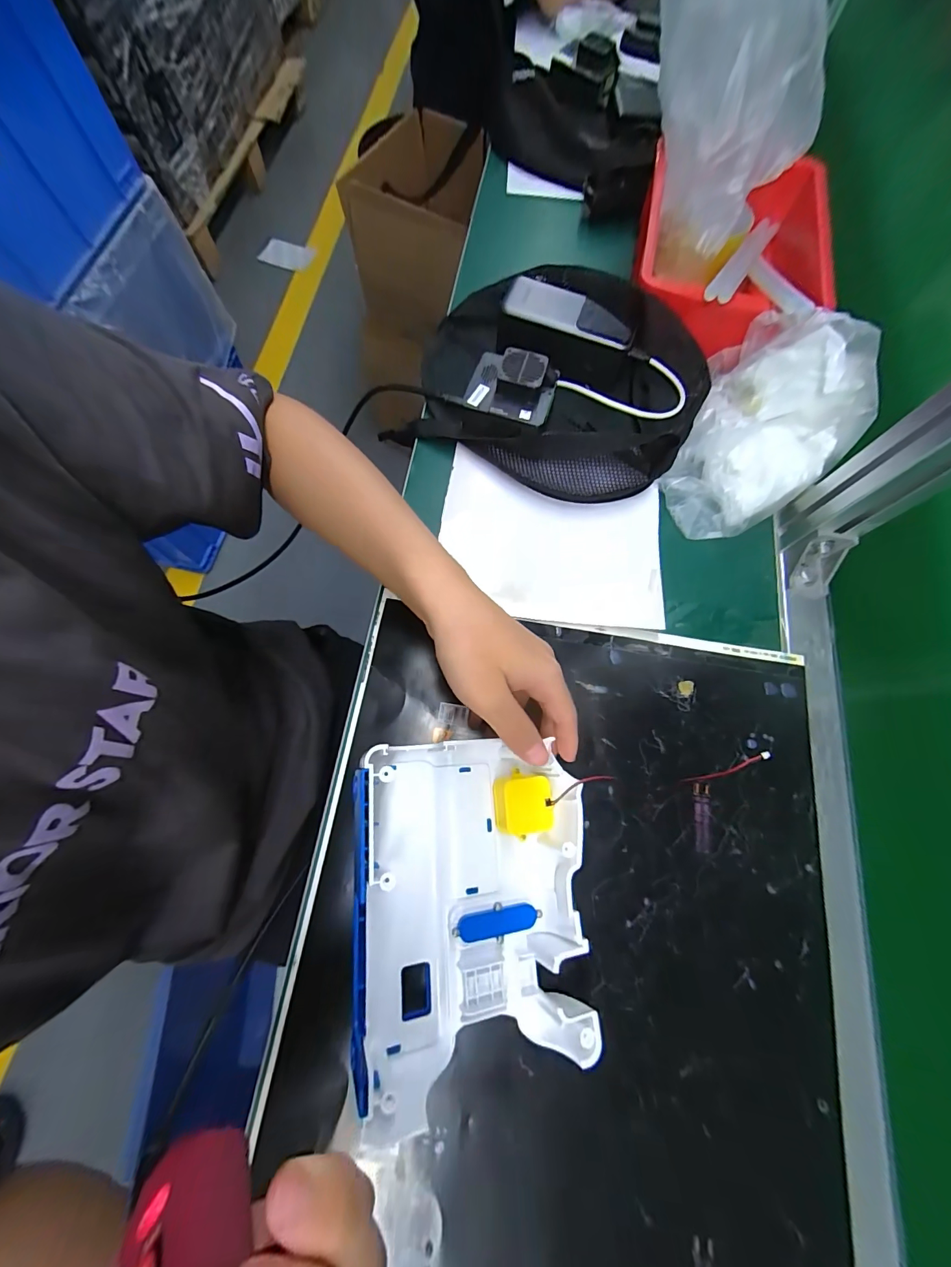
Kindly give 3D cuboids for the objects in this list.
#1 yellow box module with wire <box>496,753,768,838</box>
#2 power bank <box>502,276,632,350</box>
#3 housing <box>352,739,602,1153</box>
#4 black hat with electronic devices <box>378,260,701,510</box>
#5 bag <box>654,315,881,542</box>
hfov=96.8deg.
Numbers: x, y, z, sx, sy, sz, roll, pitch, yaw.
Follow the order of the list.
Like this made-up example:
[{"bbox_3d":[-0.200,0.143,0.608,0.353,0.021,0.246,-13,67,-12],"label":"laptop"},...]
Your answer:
[{"bbox_3d":[0.118,0.108,0.305,0.213,0.035,0.042,-9,73,-4],"label":"yellow box module with wire"},{"bbox_3d":[0.090,-0.307,0.404,0.125,0.016,0.052,21,72,4],"label":"power bank"},{"bbox_3d":[-0.002,0.161,0.258,0.145,0.062,0.181,-3,73,-2],"label":"housing"},{"bbox_3d":[0.072,-0.245,0.408,0.277,0.074,0.214,21,74,6],"label":"black hat with electronic devices"},{"bbox_3d":[0.248,-0.173,0.367,0.135,0.093,0.176,34,76,9],"label":"bag"}]

